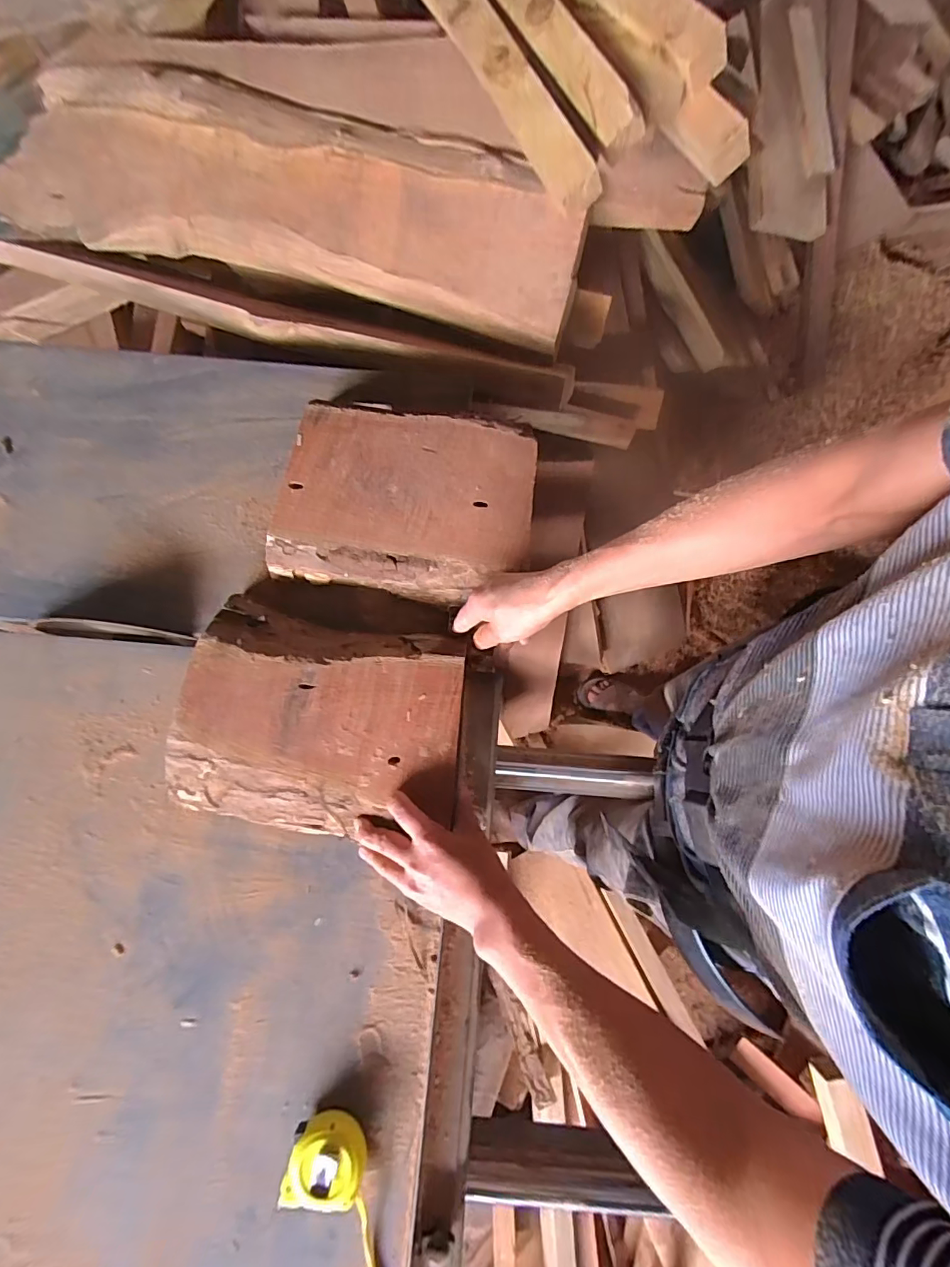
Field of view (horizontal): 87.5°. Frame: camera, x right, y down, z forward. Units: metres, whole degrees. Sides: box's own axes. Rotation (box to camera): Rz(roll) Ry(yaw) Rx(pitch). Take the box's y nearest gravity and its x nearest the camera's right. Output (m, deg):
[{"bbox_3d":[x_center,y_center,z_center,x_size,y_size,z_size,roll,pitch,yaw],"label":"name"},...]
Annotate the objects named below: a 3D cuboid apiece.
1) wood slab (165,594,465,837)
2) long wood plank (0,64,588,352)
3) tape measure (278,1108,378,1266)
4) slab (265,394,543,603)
[{"bbox_3d":[-0.170,0.098,0.554,0.303,0.042,0.232,7,76,2],"label":"wood slab"},{"bbox_3d":[-0.308,-0.683,0.778,0.959,0.046,0.250,16,106,7],"label":"long wood plank"},{"bbox_3d":[-0.133,0.554,0.462,0.073,0.031,0.171,-11,76,-2],"label":"tape measure"},{"bbox_3d":[-0.083,-0.166,0.617,0.300,0.044,0.228,9,76,3],"label":"slab"}]

